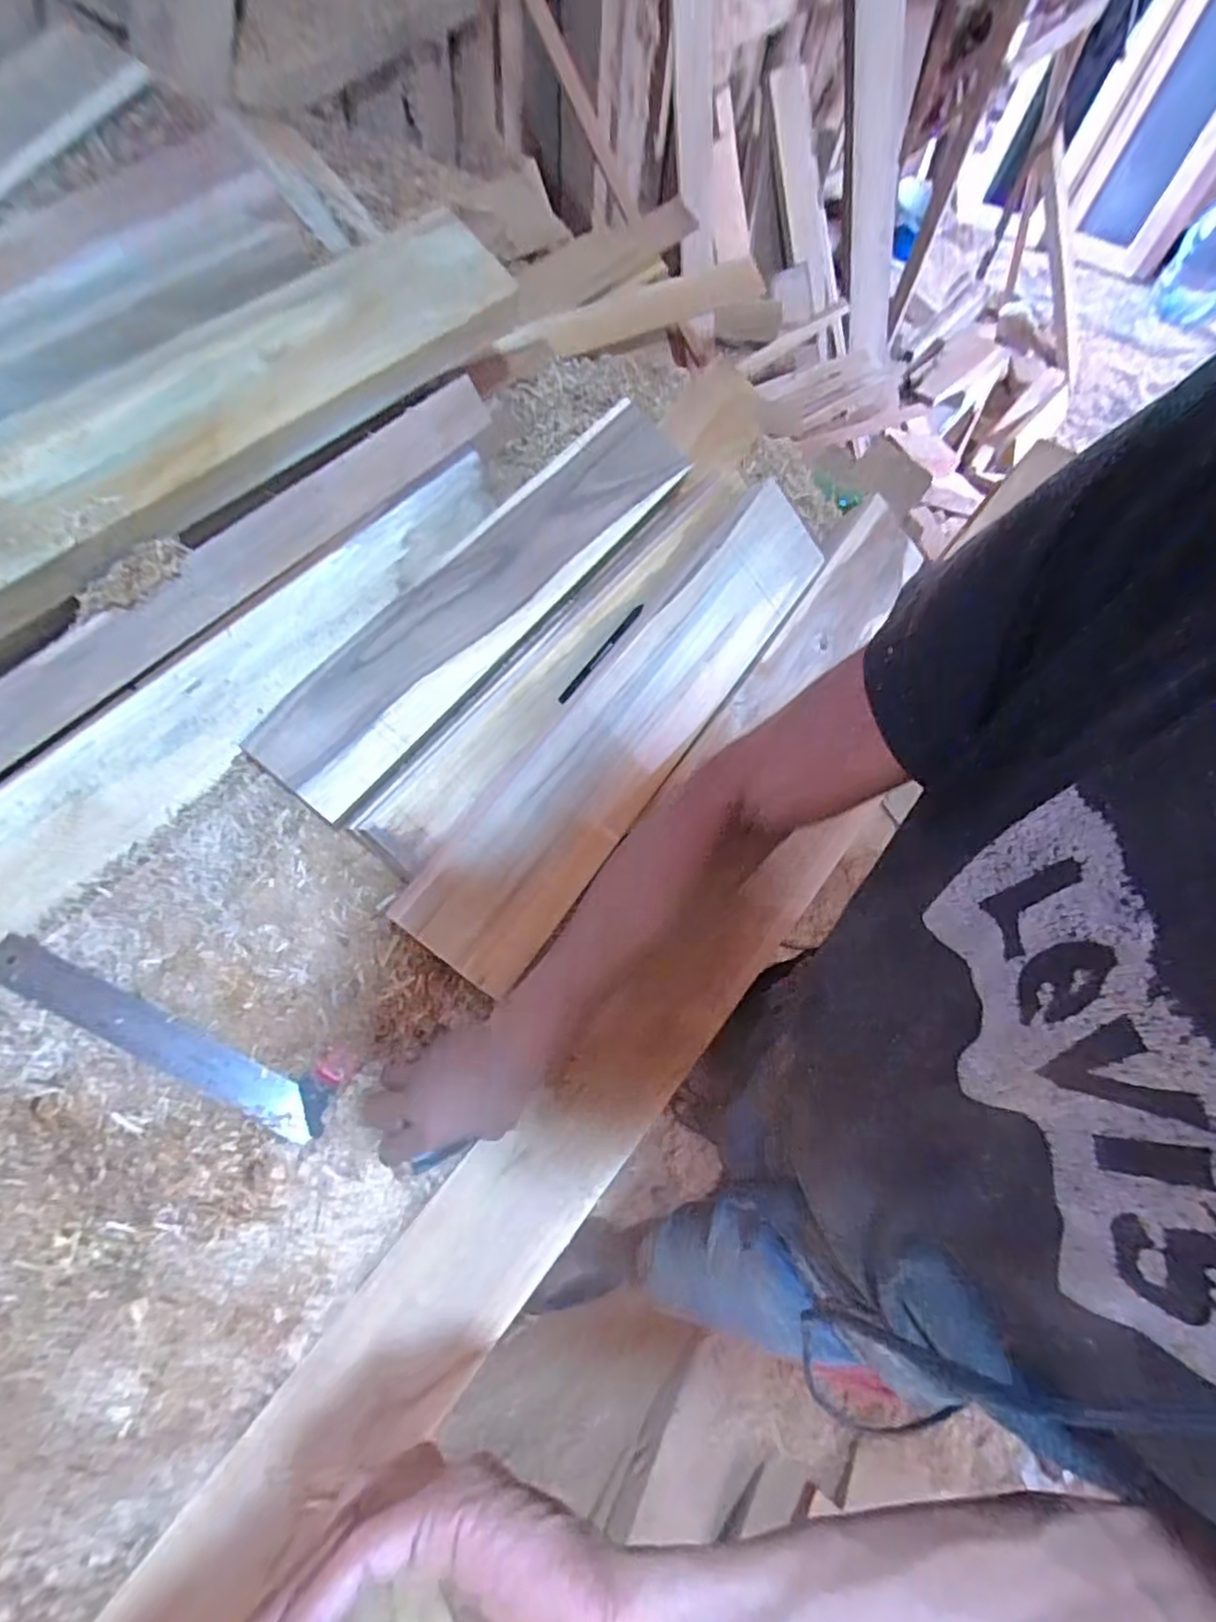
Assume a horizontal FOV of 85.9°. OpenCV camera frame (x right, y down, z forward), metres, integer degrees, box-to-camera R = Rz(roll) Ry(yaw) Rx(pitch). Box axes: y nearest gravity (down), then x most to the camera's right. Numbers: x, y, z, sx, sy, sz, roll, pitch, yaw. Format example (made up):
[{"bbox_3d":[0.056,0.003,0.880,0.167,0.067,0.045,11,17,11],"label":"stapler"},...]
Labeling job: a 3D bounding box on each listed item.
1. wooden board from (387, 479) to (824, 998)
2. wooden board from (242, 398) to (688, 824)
[{"bbox_3d":[0.031,-0.093,0.609,0.112,0.033,0.553,45,70,-17],"label":"wooden board"},{"bbox_3d":[-0.115,-0.234,0.670,0.107,0.025,0.567,43,73,-10],"label":"wooden board"}]

